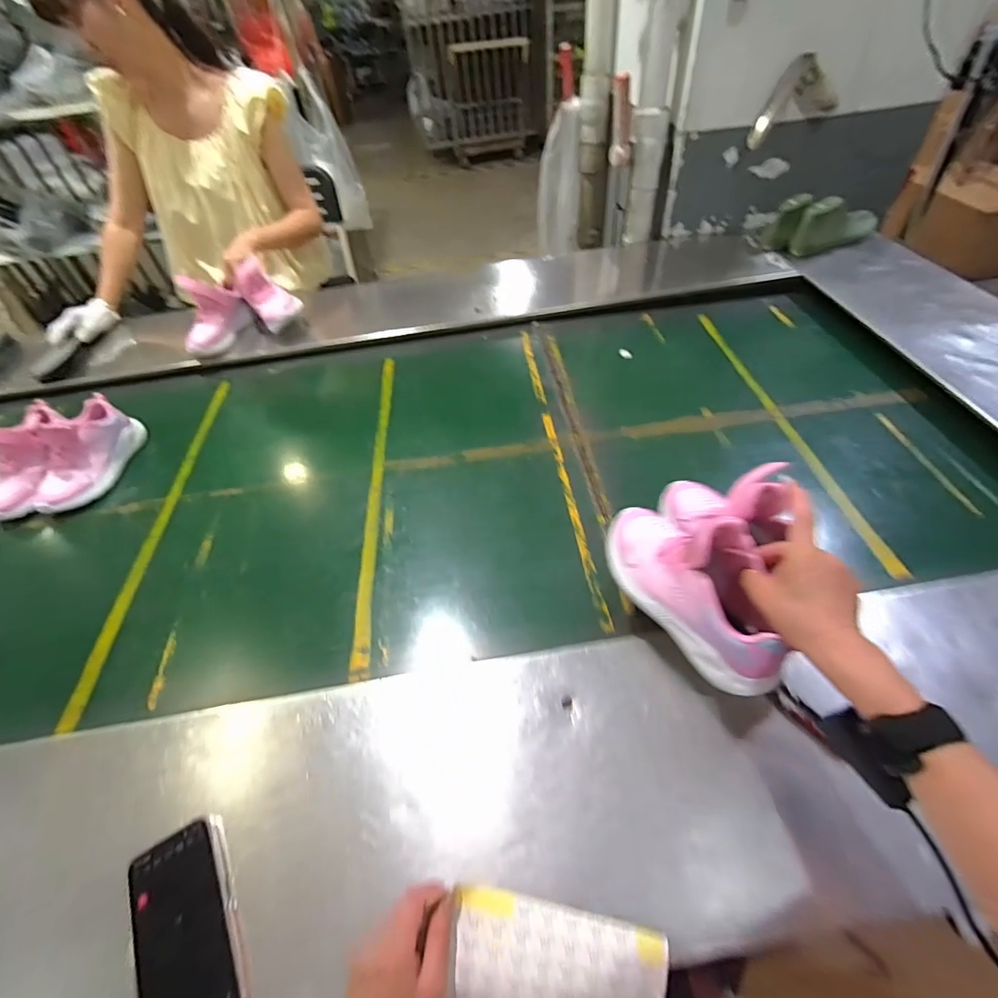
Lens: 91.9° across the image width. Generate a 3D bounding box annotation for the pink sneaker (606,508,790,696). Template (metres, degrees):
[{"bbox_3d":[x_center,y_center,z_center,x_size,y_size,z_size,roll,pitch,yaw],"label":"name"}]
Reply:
[{"bbox_3d":[0.201,0.074,0.484,0.098,0.110,0.220,-31,57,-18],"label":"pink sneaker"}]

